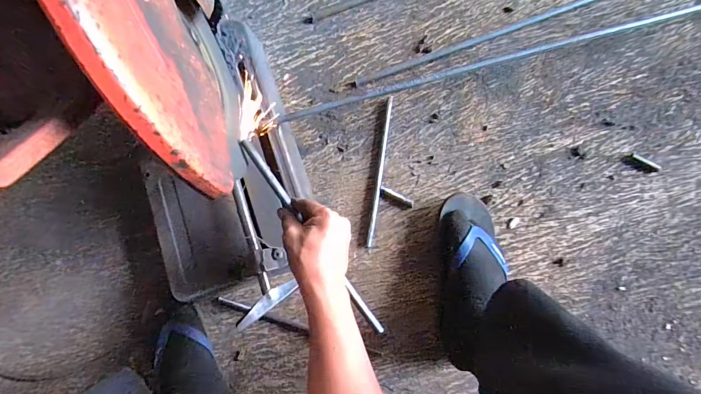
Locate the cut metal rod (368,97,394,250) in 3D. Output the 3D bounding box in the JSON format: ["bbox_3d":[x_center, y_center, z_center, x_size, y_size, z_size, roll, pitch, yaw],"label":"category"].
[{"bbox_3d":[0.054,-0.047,0.623,0.011,0.014,0.271,8,84,7],"label":"cut metal rod"}]

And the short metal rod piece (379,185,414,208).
[{"bbox_3d":[0.080,0.002,0.615,0.063,0.006,0.018,27,87,8],"label":"short metal rod piece"}]

